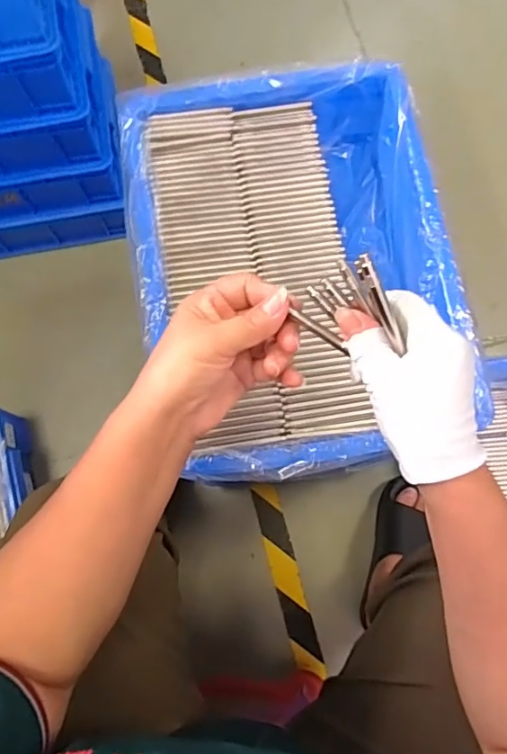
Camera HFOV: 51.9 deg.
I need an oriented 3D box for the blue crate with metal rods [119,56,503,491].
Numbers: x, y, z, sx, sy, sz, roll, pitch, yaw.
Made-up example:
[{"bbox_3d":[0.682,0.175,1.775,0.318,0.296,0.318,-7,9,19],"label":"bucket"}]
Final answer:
[{"bbox_3d":[0.040,-0.109,0.564,0.301,0.119,0.413,-9,77,-2],"label":"blue crate with metal rods"}]

